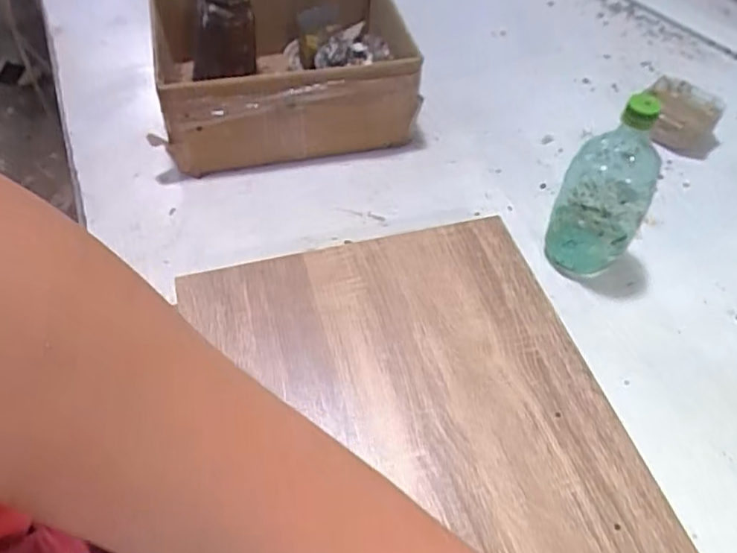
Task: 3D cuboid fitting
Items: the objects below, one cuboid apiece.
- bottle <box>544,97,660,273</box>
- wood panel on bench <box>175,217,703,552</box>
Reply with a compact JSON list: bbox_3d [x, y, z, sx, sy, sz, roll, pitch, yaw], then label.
[{"bbox_3d":[0.238,-0.085,0.598,0.069,0.199,0.064,1,51,-2],"label":"bottle"},{"bbox_3d":[0.057,0.183,0.457,0.345,0.021,0.559,-11,52,-12],"label":"wood panel on bench"}]

